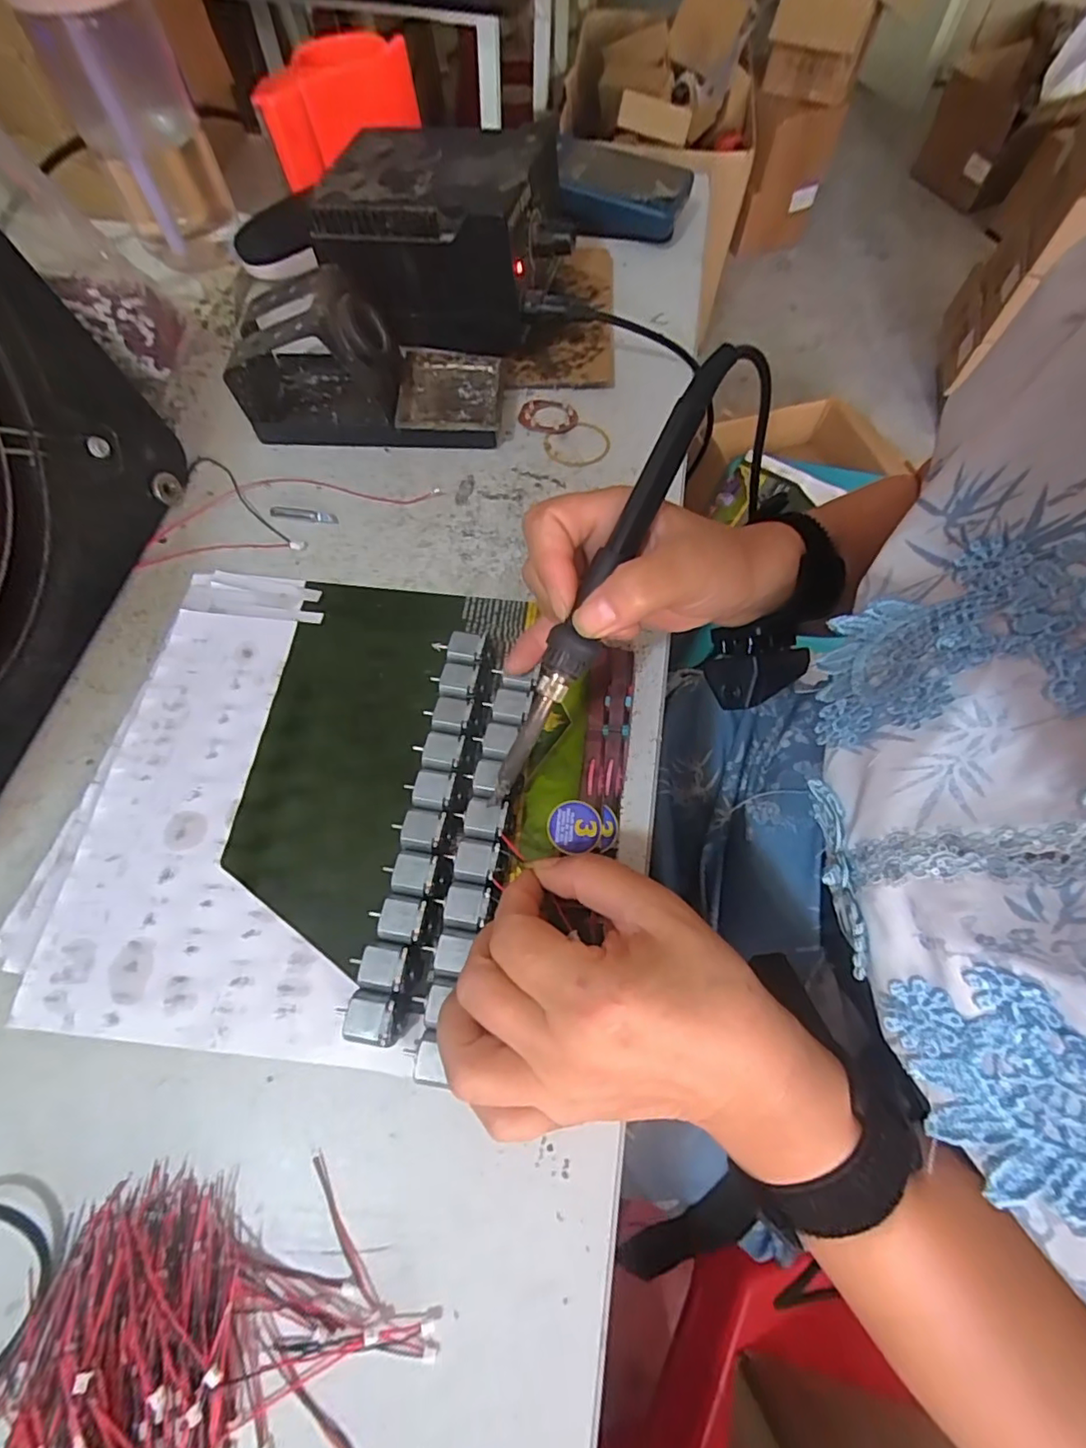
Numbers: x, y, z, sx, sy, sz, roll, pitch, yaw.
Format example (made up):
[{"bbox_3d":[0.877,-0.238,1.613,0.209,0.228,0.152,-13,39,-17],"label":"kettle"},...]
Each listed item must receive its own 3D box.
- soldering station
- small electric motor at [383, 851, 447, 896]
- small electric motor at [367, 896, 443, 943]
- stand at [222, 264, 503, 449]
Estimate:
[{"bbox_3d":[-0.066,-0.334,0.399,0.160,0.094,0.107,11,66,4],"label":"soldering station"},{"bbox_3d":[-0.058,0.068,0.258,0.027,0.013,0.018,8,66,2],"label":"small electric motor"},{"bbox_3d":[-0.060,0.085,0.249,0.029,0.012,0.019,0,66,-1],"label":"small electric motor"},{"bbox_3d":[-0.112,-0.234,0.368,0.162,0.074,0.073,3,66,0],"label":"stand"}]

